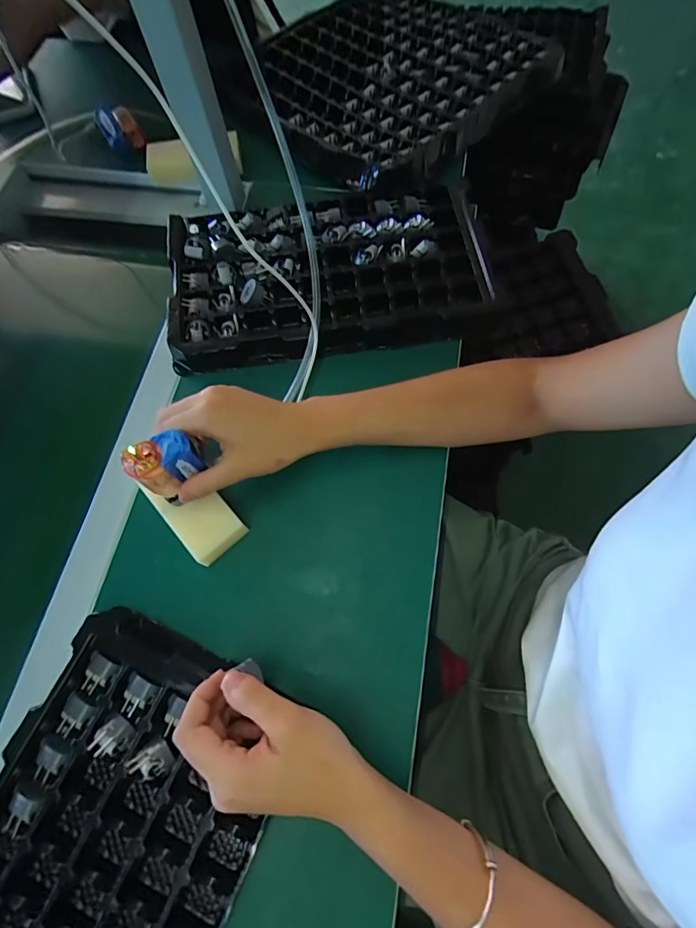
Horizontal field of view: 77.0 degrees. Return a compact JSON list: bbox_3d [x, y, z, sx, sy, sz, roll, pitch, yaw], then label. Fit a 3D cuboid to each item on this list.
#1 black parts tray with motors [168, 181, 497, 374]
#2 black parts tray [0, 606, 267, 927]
[{"bbox_3d":[-0.027,-0.231,0.507,0.348,0.032,0.229,-8,69,-2],"label":"black parts tray with motors"},{"bbox_3d":[-0.191,0.310,0.302,0.190,0.037,0.358,22,71,10],"label":"black parts tray"}]

